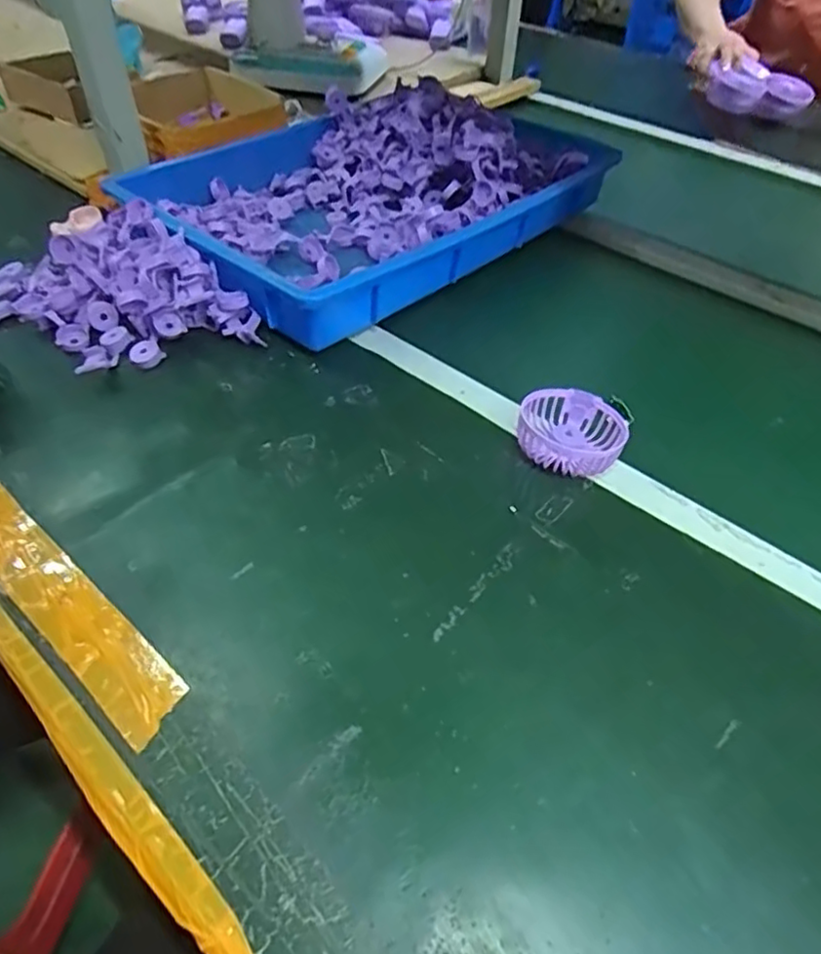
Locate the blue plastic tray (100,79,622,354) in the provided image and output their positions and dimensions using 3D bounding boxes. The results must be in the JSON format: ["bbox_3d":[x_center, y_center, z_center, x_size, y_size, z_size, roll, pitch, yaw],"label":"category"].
[{"bbox_3d":[-0.044,-0.374,0.802,0.383,0.096,0.536,36,59,28],"label":"blue plastic tray"}]

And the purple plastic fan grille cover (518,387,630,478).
[{"bbox_3d":[0.137,-0.040,0.547,0.085,0.028,0.089,4,49,4],"label":"purple plastic fan grille cover"}]

